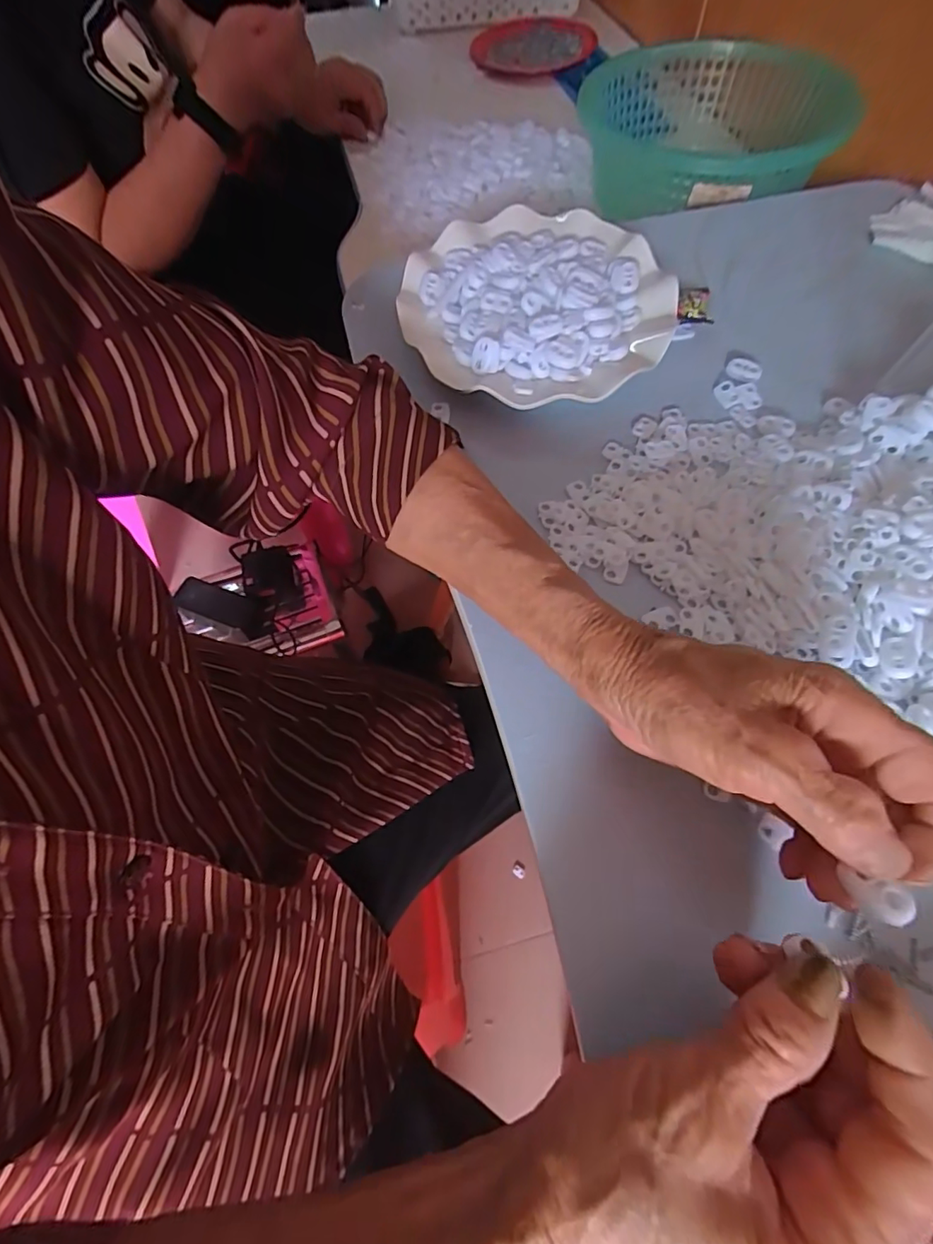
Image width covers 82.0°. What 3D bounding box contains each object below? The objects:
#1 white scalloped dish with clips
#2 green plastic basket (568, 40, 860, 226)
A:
[{"bbox_3d":[0.045,-0.213,0.357,0.171,0.025,0.176,-1,64,3],"label":"white scalloped dish with clips"},{"bbox_3d":[0.212,-0.432,0.479,0.190,0.077,0.211,-5,64,1],"label":"green plastic basket"}]

